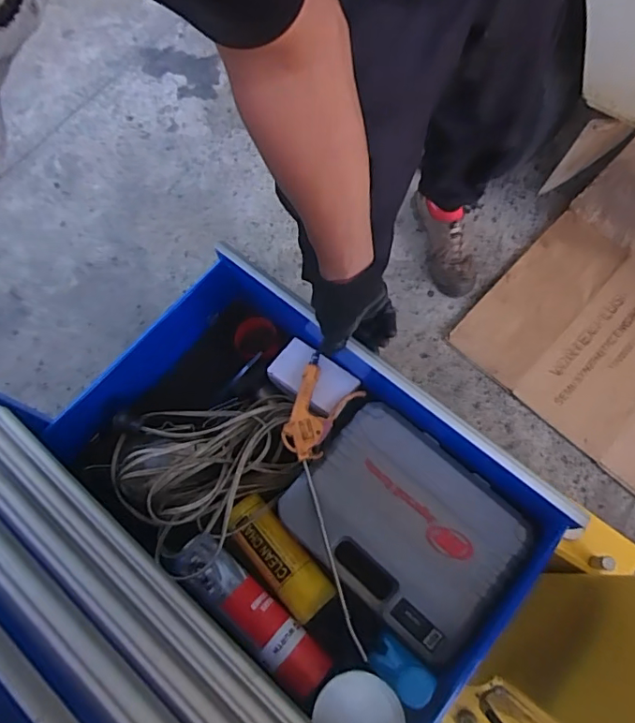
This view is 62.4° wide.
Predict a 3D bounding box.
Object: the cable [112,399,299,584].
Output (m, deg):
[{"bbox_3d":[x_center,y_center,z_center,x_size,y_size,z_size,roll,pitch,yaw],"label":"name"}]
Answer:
[{"bbox_3d":[-0.148,0.129,0.710,0.201,0.083,0.258,39,76,16],"label":"cable"}]

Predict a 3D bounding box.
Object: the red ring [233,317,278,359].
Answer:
[{"bbox_3d":[-0.093,-0.035,0.798,0.066,0.027,0.057,13,70,9],"label":"red ring"}]

